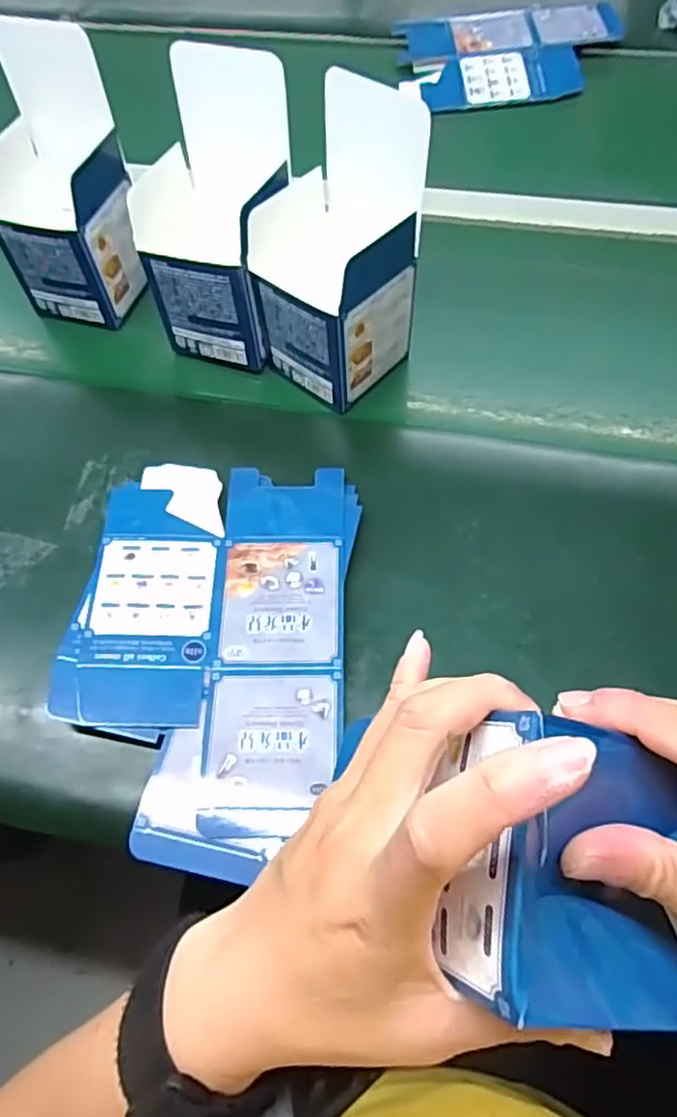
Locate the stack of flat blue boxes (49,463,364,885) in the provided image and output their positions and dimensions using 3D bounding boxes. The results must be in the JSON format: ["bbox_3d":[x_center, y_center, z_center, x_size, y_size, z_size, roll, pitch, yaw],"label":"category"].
[{"bbox_3d":[-0.080,0.050,0.414,0.171,0.017,0.251,5,63,8],"label":"stack of flat blue boxes"}]

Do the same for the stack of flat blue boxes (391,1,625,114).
[{"bbox_3d":[0.180,-0.535,0.704,0.229,0.030,0.163,-4,63,3],"label":"stack of flat blue boxes"}]

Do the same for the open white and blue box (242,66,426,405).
[{"bbox_3d":[0.002,-0.202,0.463,0.086,0.180,0.110,41,72,20],"label":"open white and blue box"}]

